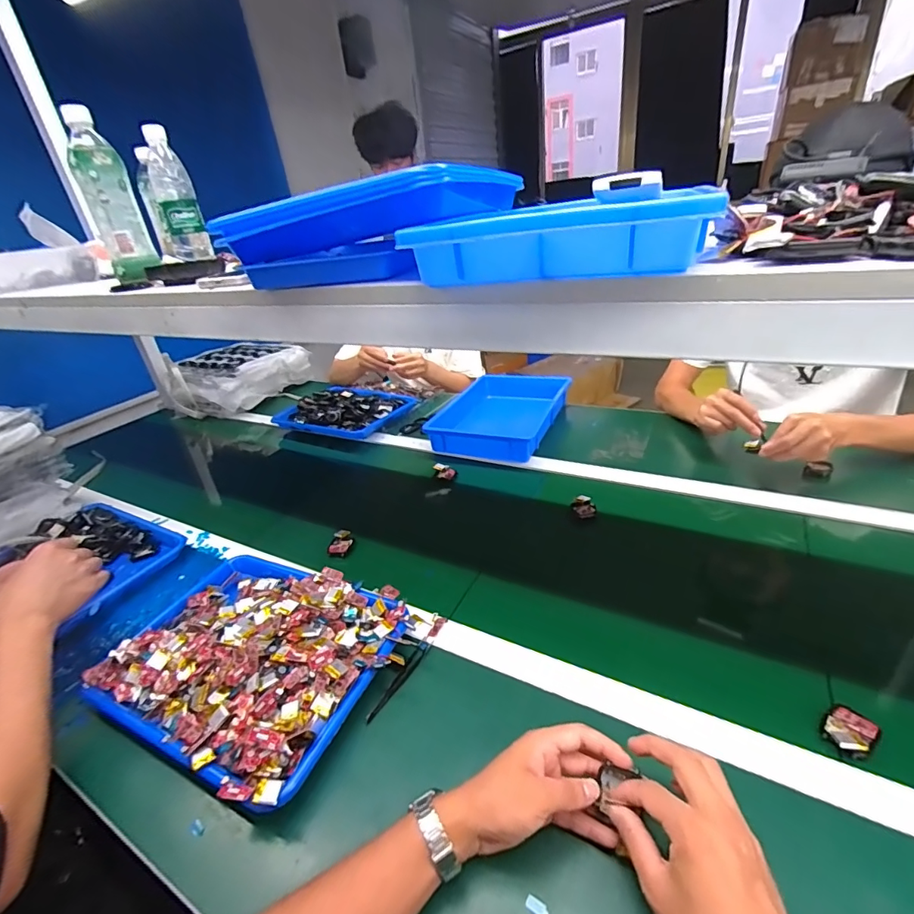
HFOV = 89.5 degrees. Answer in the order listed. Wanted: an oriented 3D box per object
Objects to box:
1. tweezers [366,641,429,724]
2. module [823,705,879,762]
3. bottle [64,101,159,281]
[{"bbox_3d":[-0.066,0.256,0.530,0.011,0.013,0.107,11,34,30],"label":"tweezers"},{"bbox_3d":[0.366,0.253,0.428,0.052,0.018,0.035,-25,33,-28],"label":"module"},{"bbox_3d":[-0.460,-0.341,0.608,0.057,0.197,0.052,-24,33,-27],"label":"bottle"}]

